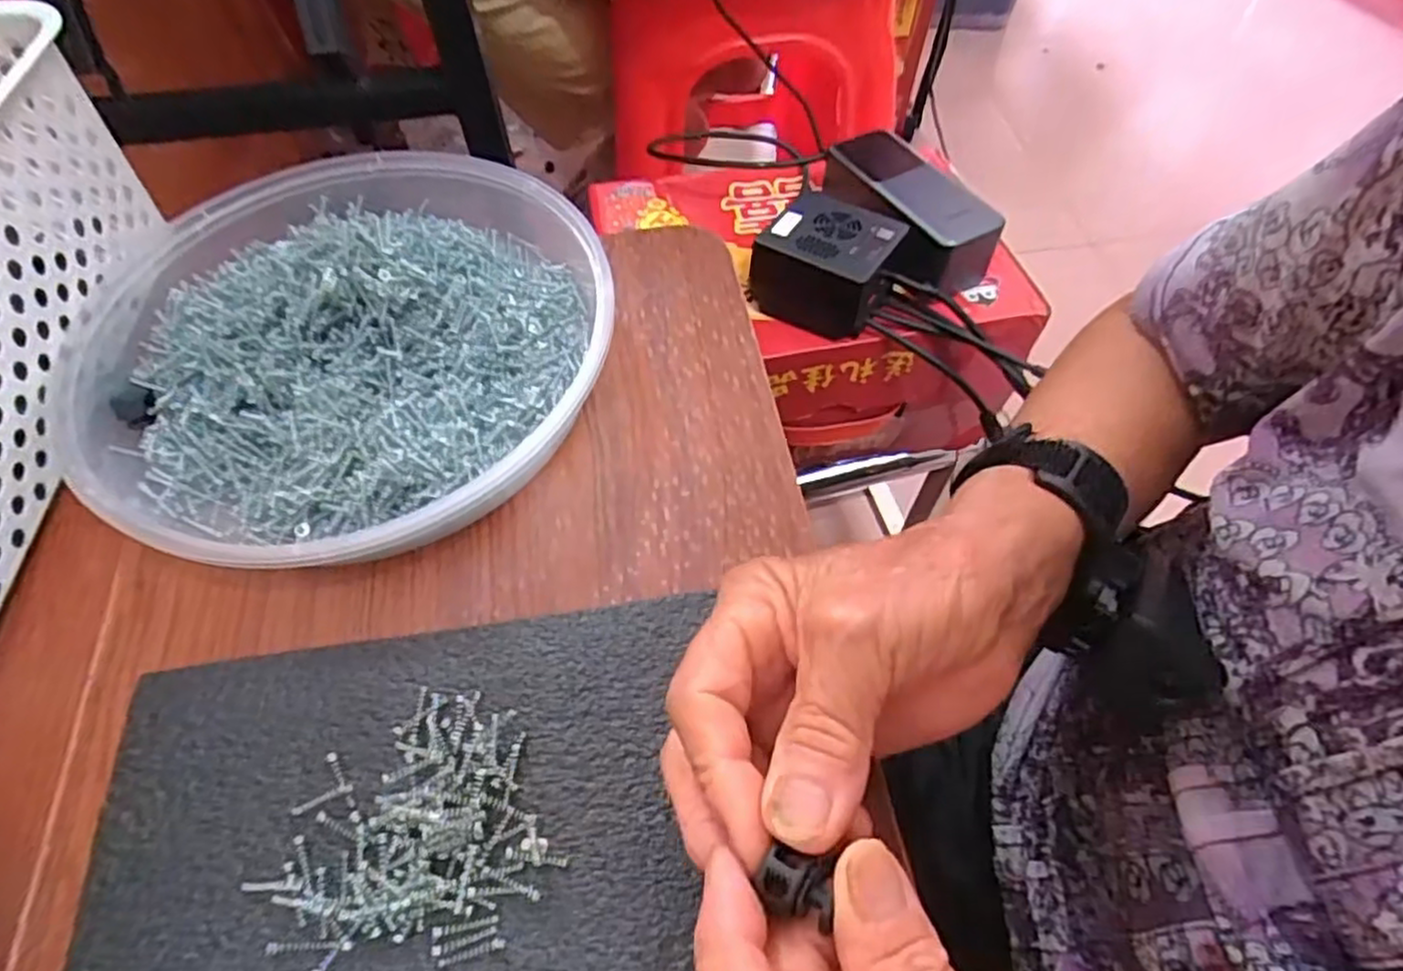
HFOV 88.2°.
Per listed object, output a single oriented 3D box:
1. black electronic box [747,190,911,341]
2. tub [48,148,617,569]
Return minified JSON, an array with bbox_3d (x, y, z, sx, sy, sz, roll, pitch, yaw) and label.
[{"bbox_3d":[0.083,-0.142,0.471,0.080,0.051,0.075,33,64,18],"label":"black electronic box"},{"bbox_3d":[-0.168,-0.071,0.336,0.225,0.050,0.228,0,58,0],"label":"tub"}]

